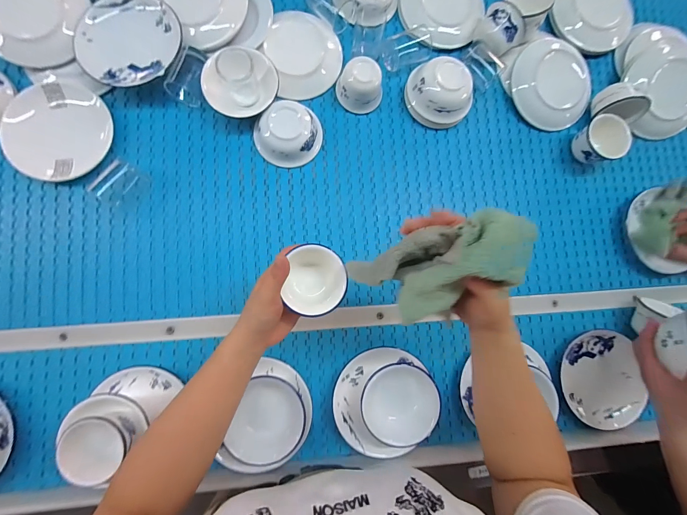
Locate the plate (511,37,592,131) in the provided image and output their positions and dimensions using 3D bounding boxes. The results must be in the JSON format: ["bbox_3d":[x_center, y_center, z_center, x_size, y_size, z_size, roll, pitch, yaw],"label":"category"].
[{"bbox_3d":[0.370,-0.300,0.530,0.144,0.032,0.133,0,98,0],"label":"plate"}]

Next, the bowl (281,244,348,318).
[{"bbox_3d":[-0.032,0.026,0.350,0.066,0.047,0.078,7,84,-4],"label":"bowl"}]

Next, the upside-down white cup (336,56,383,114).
[{"bbox_3d":[0.027,-0.277,0.490,0.074,0.057,0.067,15,83,-4],"label":"upside-down white cup"}]

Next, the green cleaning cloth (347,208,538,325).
[{"bbox_3d":[0.080,0.012,0.269,0.159,0.049,0.070,-19,85,33],"label":"green cleaning cloth"}]

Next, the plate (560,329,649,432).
[{"bbox_3d":[0.408,0.192,0.488,0.121,0.028,0.142,1,79,1],"label":"plate"}]

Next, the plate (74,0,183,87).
[{"bbox_3d":[-0.324,-0.335,0.458,0.149,0.023,0.145,1,84,-7],"label":"plate"}]

